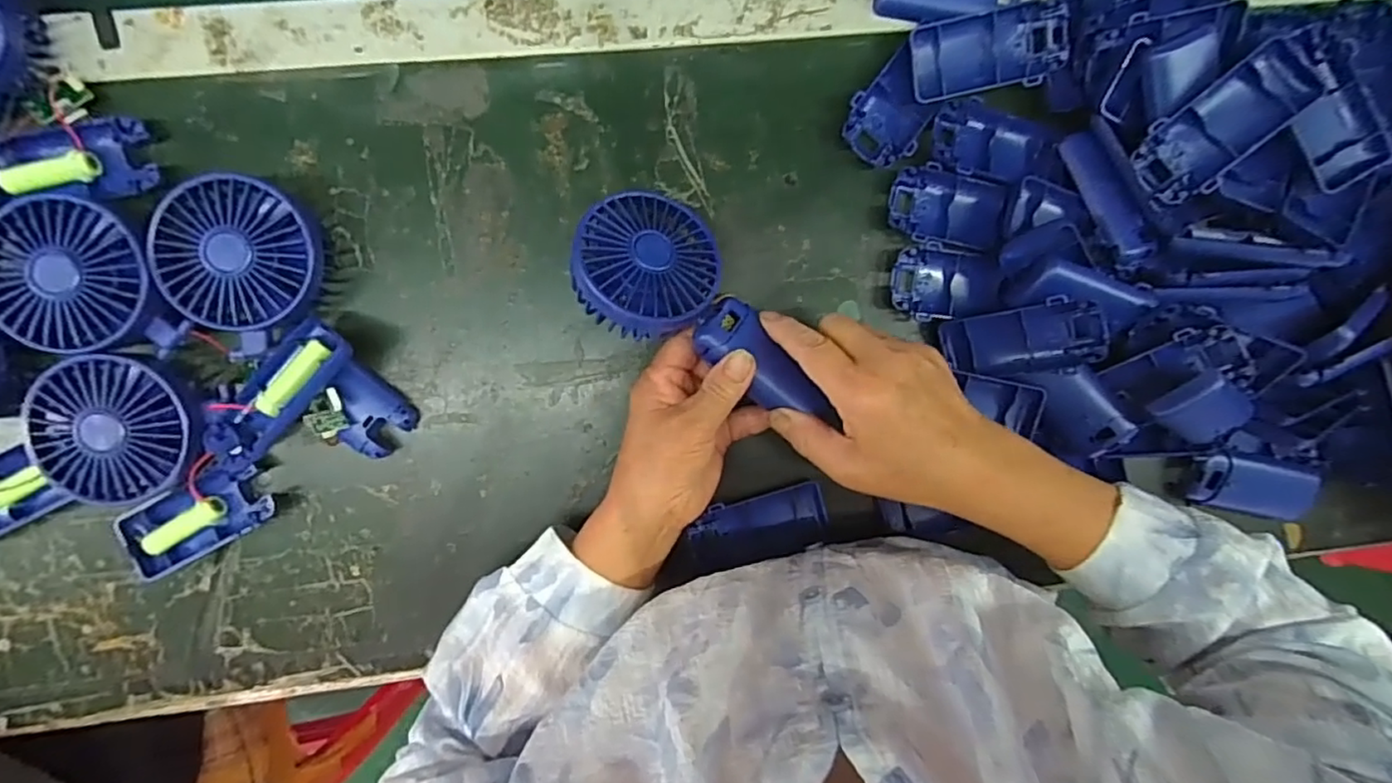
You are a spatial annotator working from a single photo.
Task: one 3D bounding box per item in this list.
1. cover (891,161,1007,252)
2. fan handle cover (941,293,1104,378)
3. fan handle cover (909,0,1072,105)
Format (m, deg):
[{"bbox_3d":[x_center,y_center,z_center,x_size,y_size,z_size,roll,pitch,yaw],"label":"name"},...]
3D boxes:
[{"bbox_3d":[0.167,-0.123,0.424,0.074,0.022,0.049,6,96,-6],"label":"cover"},{"bbox_3d":[0.212,-0.034,0.412,0.093,0.023,0.045,-6,100,34],"label":"fan handle cover"},{"bbox_3d":[0.184,-0.216,0.399,0.092,0.017,0.049,-12,98,7],"label":"fan handle cover"}]

